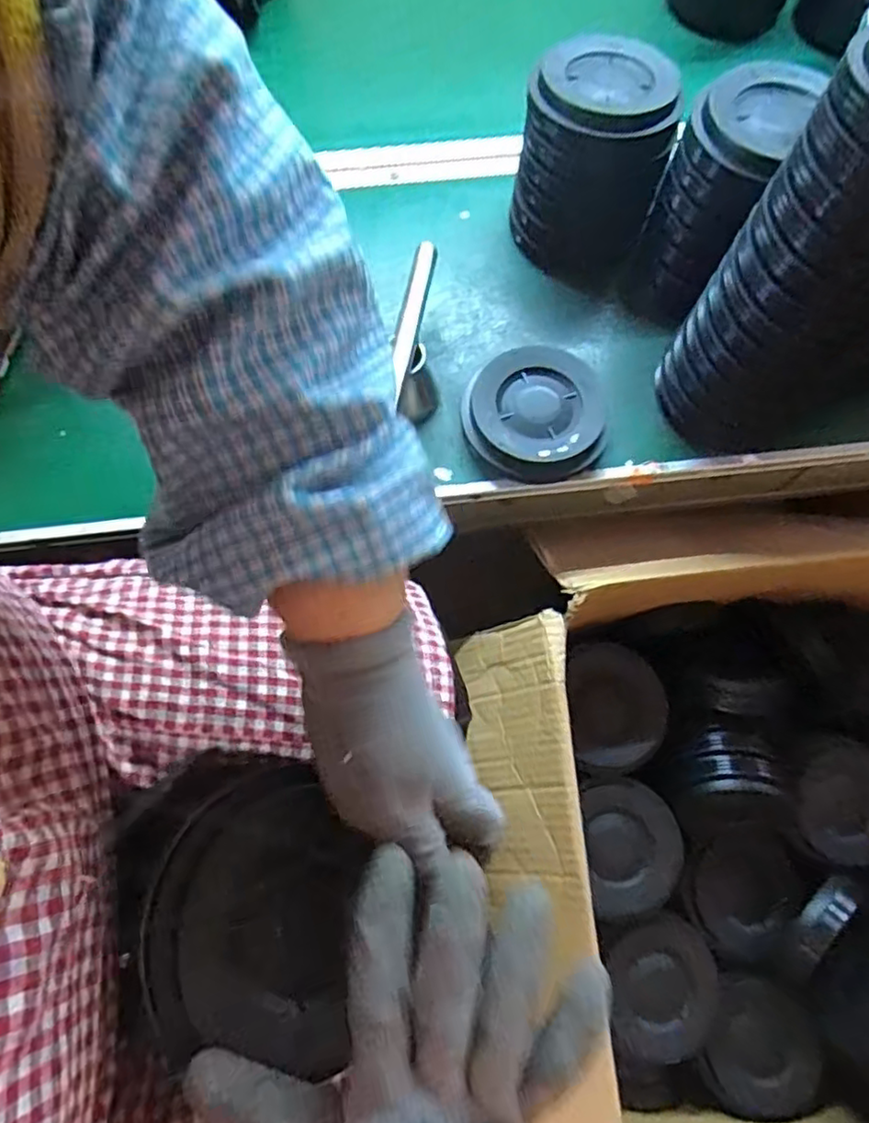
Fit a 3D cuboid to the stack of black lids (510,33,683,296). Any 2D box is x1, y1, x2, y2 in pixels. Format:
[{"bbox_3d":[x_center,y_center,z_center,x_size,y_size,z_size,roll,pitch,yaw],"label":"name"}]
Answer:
[{"bbox_3d":[0.130,-0.338,0.550,0.117,0.131,0.136,6,72,2],"label":"stack of black lids"}]

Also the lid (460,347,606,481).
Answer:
[{"bbox_3d":[0.081,-0.122,0.528,0.110,0.028,0.113,0,71,0],"label":"lid"}]

